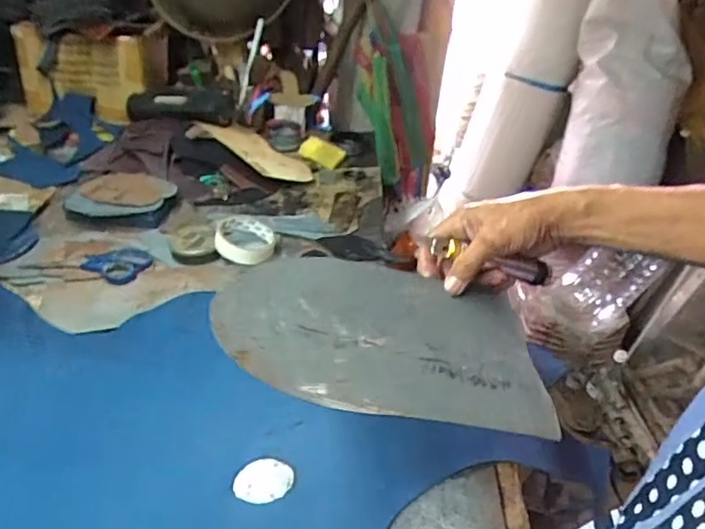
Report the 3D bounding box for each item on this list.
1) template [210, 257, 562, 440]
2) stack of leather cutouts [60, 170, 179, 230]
[{"bbox_3d":[0.033,0.056,0.454,0.277,0.009,0.140,14,44,-21],"label":"template"},{"bbox_3d":[-0.384,-0.117,0.944,0.170,0.033,0.153,-2,37,-11],"label":"stack of leather cutouts"}]

